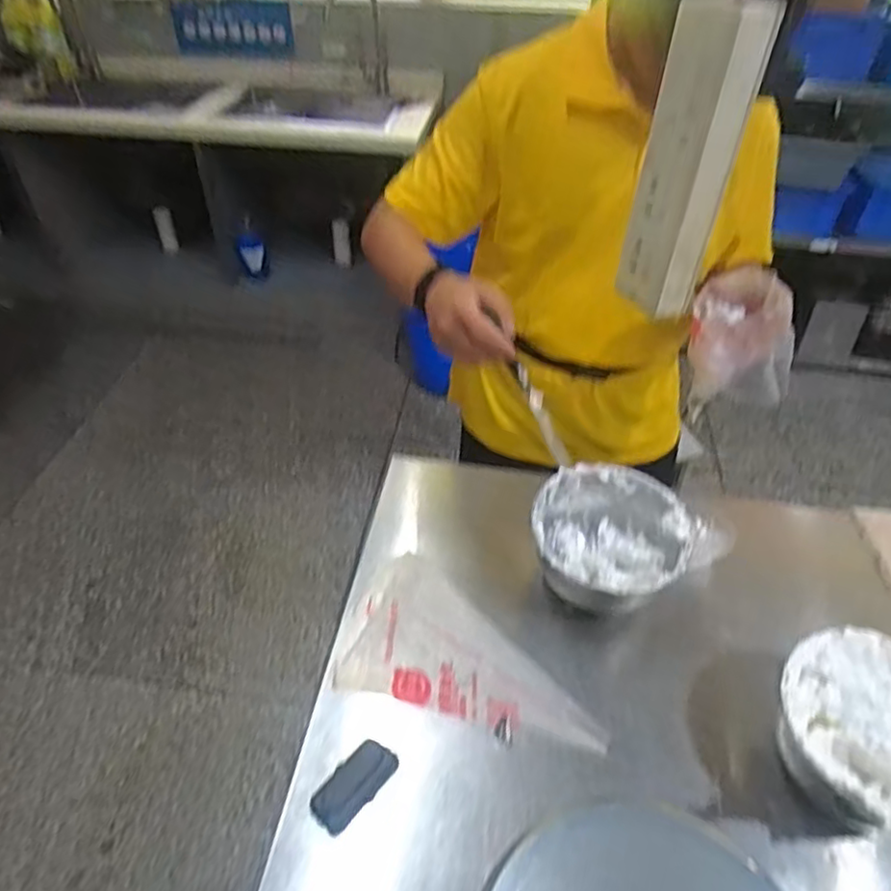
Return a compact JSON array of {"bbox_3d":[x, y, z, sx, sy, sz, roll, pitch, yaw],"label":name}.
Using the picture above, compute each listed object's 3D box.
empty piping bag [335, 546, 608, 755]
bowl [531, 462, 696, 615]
[{"bbox_3d":[0.045,0.270,0.878,0.337,0.014,0.212,12,45,11],"label":"empty piping bag"},{"bbox_3d":[0.226,0.144,0.925,0.201,0.137,0.198,1,44,-1],"label":"bowl"}]

